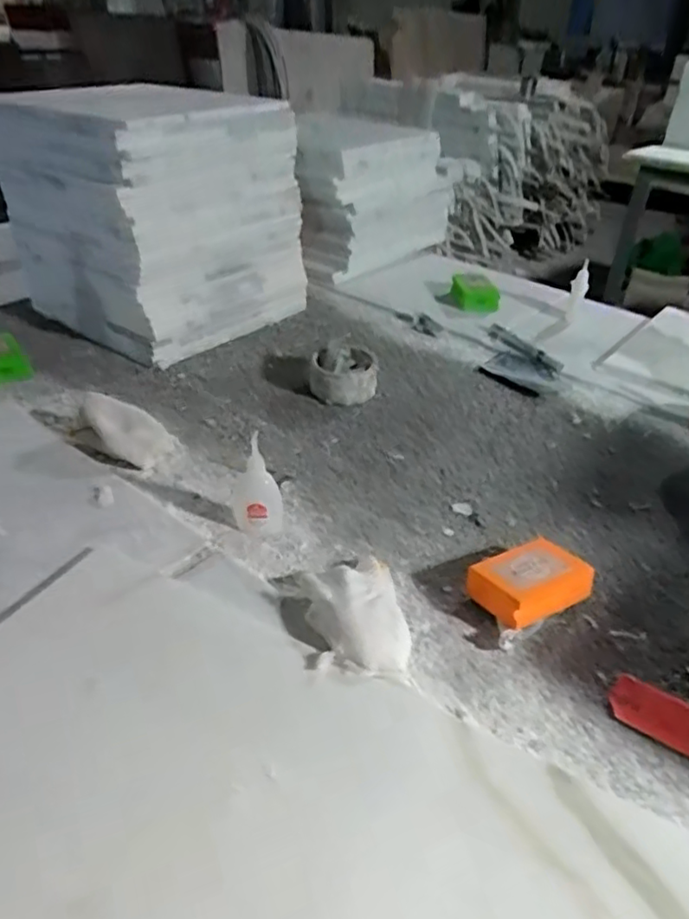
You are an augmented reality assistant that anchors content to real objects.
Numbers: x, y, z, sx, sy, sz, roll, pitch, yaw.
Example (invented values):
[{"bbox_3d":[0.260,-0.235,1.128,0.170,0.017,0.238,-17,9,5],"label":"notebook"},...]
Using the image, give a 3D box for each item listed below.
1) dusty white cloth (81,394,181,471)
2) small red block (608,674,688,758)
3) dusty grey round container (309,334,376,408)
[{"bbox_3d":[-0.241,-0.035,0.715,0.106,0.054,0.064,20,39,22],"label":"dusty white cloth"},{"bbox_3d":[0.235,0.189,0.480,0.071,0.005,0.041,23,38,24],"label":"small red block"},{"bbox_3d":[-0.001,-0.113,0.835,0.088,0.051,0.084,4,36,1],"label":"dusty grey round container"}]

